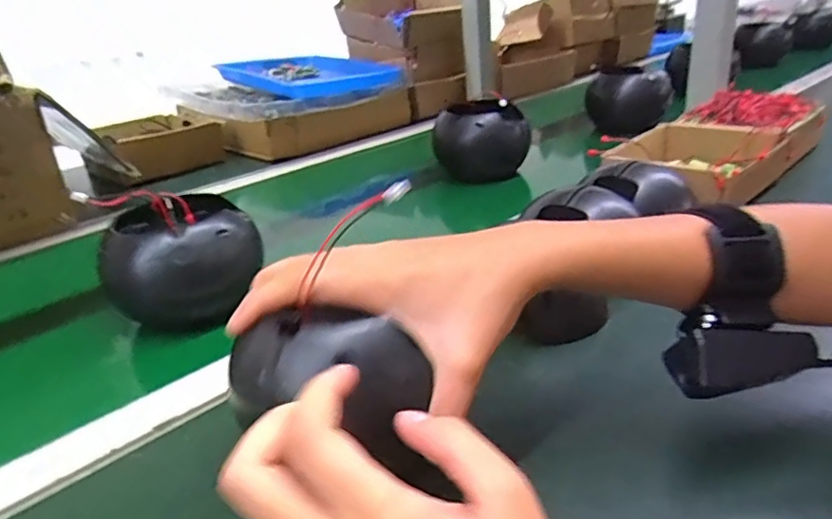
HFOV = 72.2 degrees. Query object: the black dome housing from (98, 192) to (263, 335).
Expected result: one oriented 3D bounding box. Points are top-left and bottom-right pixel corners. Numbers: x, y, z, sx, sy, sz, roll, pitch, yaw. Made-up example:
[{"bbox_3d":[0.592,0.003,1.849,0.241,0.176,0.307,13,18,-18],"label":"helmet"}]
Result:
[{"bbox_3d":[-0.199,0.002,0.503,0.101,0.087,0.105,3,27,14],"label":"black dome housing"}]

